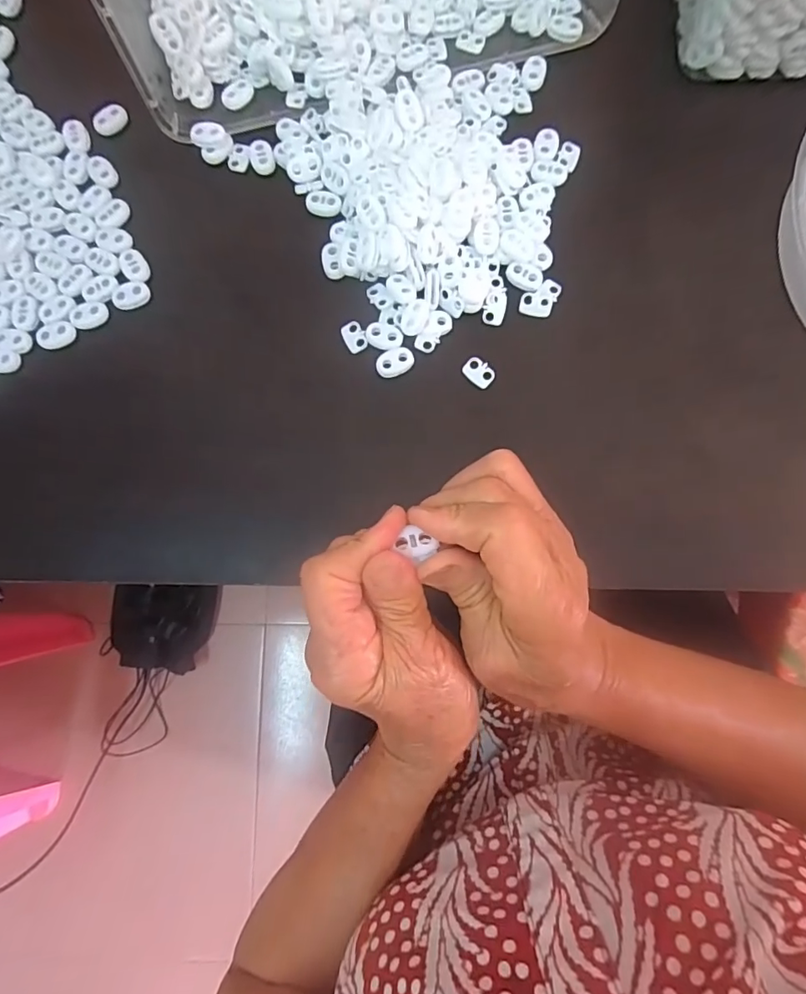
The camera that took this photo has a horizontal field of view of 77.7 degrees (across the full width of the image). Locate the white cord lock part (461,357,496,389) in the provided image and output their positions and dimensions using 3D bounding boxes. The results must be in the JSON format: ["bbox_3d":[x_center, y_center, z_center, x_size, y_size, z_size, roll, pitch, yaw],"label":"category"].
[{"bbox_3d":[0.045,-0.074,0.295,0.019,0.004,0.014,36,83,6],"label":"white cord lock part"}]

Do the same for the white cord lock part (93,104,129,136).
[{"bbox_3d":[-0.191,-0.246,0.327,0.023,0.008,0.012,-43,83,-6],"label":"white cord lock part"}]

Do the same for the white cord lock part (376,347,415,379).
[{"bbox_3d":[-0.005,-0.080,0.297,0.023,0.004,0.015,-24,81,-3],"label":"white cord lock part"}]

